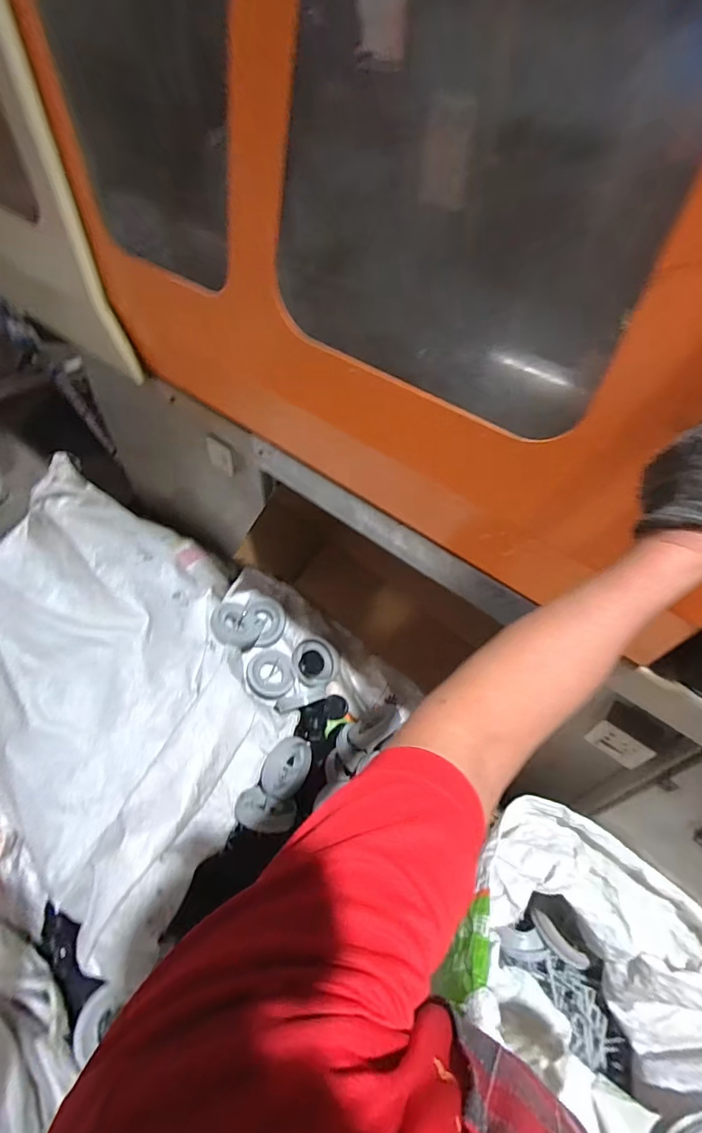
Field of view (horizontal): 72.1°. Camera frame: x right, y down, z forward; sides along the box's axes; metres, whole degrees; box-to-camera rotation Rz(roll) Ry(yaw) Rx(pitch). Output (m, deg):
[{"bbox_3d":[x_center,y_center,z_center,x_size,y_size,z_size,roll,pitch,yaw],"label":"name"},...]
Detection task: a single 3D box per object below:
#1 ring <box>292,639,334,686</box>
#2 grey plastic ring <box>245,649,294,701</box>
[{"bbox_3d":[-0.107,0.260,1.317,0.124,0.027,0.120,1,93,21],"label":"ring"},{"bbox_3d":[-0.223,0.297,1.330,0.129,0.025,0.129,5,71,-15],"label":"grey plastic ring"}]

